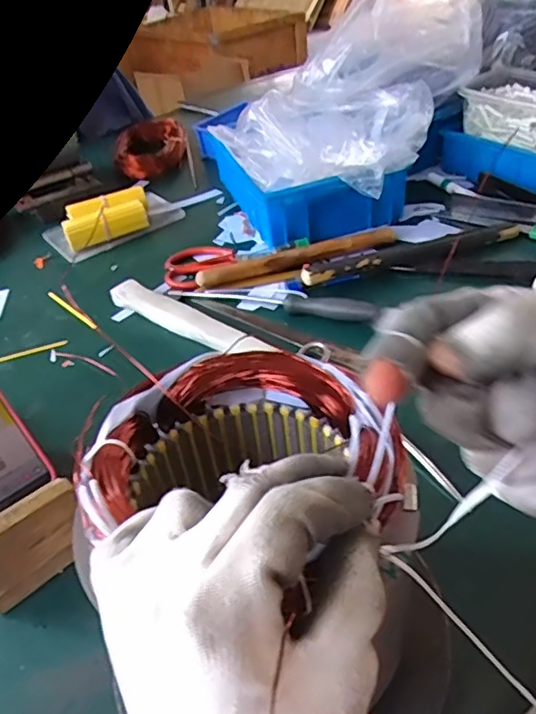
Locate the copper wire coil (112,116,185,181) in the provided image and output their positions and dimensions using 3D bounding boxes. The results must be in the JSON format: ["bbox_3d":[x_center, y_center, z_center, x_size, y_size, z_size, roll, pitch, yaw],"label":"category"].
[{"bbox_3d":[-0.209,-0.372,1.018,0.122,0.060,0.137,-12,39,-5],"label":"copper wire coil"}]

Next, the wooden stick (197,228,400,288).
[{"bbox_3d":[0.038,-0.120,0.687,0.246,0.019,0.021,-15,39,-9],"label":"wooden stick"}]

